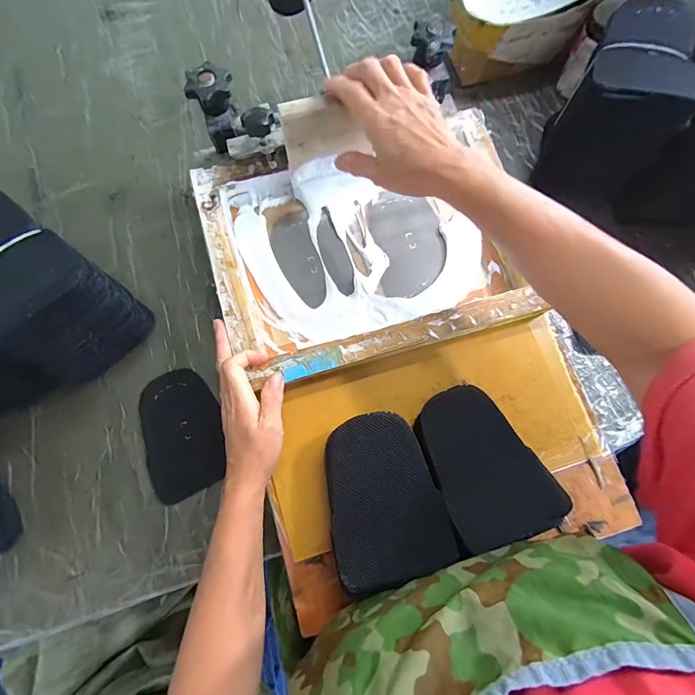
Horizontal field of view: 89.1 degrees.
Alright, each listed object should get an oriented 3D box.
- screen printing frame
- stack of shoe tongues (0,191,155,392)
[{"bbox_3d":[0.020,-0.117,0.407,0.339,0.040,0.259,-15,78,-5],"label":"screen printing frame"},{"bbox_3d":[-0.317,-0.062,0.376,0.151,0.158,0.109,39,79,7],"label":"stack of shoe tongues"}]

